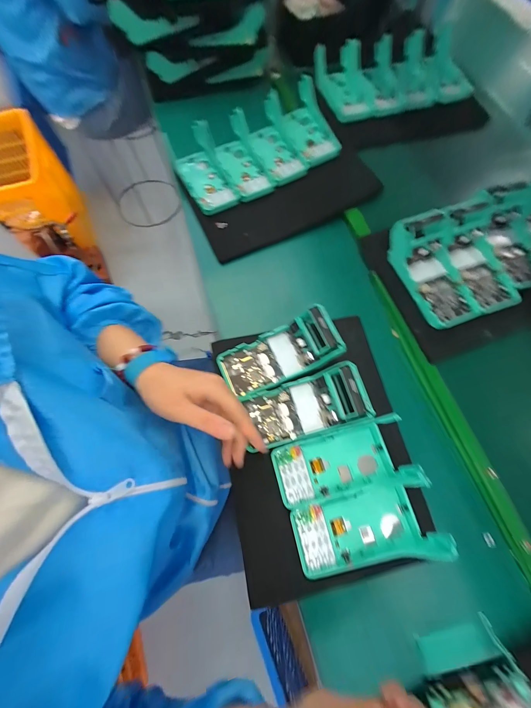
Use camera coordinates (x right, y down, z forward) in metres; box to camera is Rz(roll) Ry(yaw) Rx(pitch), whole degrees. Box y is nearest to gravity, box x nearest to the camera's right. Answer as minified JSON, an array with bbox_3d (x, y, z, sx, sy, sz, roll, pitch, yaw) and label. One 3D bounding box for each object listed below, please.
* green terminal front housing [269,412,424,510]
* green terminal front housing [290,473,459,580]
[{"bbox_3d":[0.098,0.140,0.334,0.169,0.044,0.082,-15,71,-7],"label":"green terminal front housing"},{"bbox_3d":[0.122,0.208,0.306,0.171,0.056,0.087,-16,71,-7],"label":"green terminal front housing"}]

